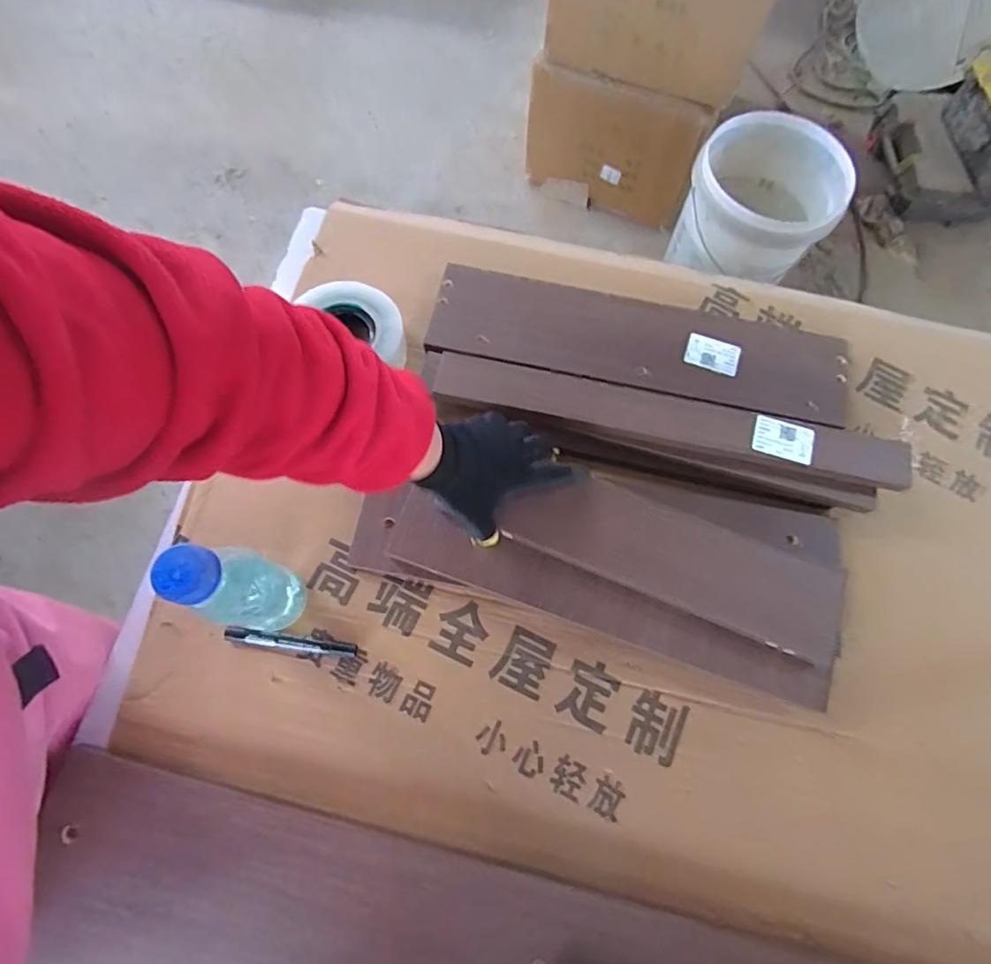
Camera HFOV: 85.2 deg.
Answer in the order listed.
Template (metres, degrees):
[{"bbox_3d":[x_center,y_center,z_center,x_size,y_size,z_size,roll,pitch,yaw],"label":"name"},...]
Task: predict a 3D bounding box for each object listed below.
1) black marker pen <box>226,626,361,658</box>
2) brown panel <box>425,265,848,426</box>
[{"bbox_3d":[-0.197,0.155,0.521,0.124,0.011,0.013,8,70,0],"label":"black marker pen"},{"bbox_3d":[0.166,-0.160,0.622,0.472,0.022,0.122,10,70,1],"label":"brown panel"}]

